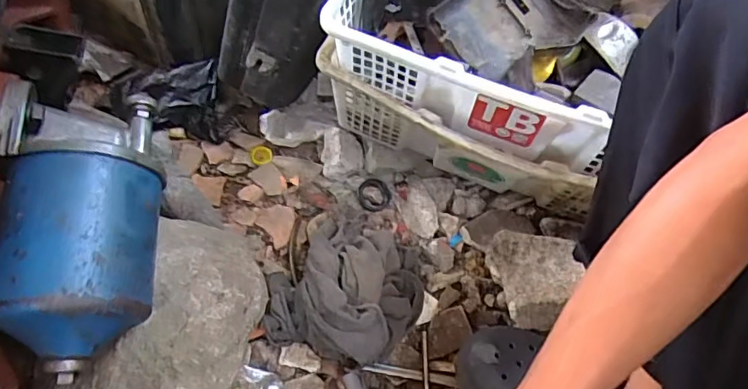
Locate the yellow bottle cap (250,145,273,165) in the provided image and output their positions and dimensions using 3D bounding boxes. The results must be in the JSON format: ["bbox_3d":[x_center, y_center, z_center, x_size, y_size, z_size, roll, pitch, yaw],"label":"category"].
[{"bbox_3d":[-0.178,-0.063,0.846,0.033,0.007,0.033,1,81,-5],"label":"yellow bottle cap"}]

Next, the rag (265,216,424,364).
[{"bbox_3d":[-0.035,0.104,0.671,0.193,0.078,0.193,15,52,7],"label":"rag"}]

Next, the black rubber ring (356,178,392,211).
[{"bbox_3d":[0.000,0.002,0.803,0.052,0.012,0.052,3,67,-7],"label":"black rubber ring"}]

